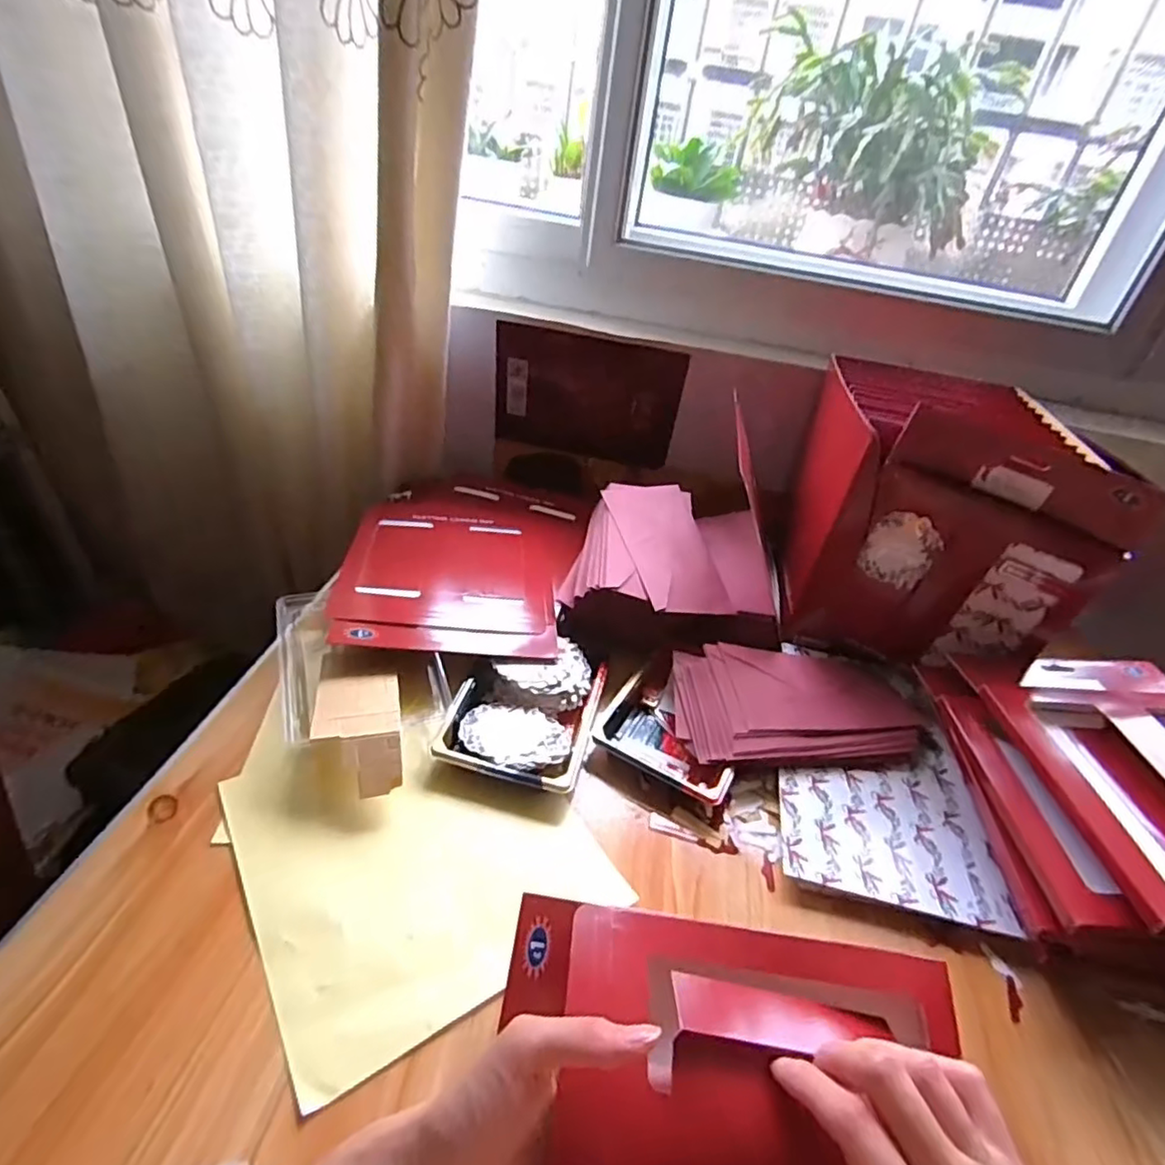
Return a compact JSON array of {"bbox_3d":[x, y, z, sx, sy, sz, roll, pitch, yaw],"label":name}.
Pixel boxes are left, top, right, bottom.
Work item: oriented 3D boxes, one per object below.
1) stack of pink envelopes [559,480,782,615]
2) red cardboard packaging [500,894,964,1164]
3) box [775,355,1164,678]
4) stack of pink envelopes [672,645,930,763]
[{"bbox_3d":[0.089,-0.034,0.644,0.199,0.052,0.193,8,36,0],"label":"stack of pink envelopes"},{"bbox_3d":[0.067,0.268,0.290,0.227,0.084,0.184,9,34,3],"label":"red cardboard packaging"},{"bbox_3d":[0.339,-0.070,0.638,0.217,0.236,0.261,13,36,5],"label":"box"},{"bbox_3d":[0.192,0.106,0.556,0.232,0.046,0.113,0,37,-12],"label":"stack of pink envelopes"}]

